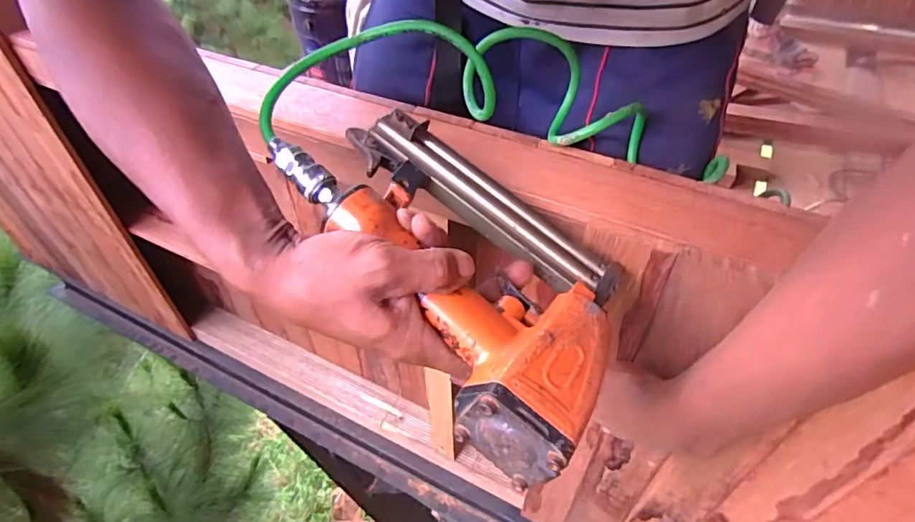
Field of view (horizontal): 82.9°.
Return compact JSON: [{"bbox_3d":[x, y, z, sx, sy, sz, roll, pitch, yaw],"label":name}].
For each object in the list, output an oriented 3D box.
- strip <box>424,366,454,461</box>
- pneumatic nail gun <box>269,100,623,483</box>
[{"bbox_3d":[-0.026,0.236,0.780,0.041,0.252,0.007,20,49,19],"label":"strip"},{"bbox_3d":[0.006,0.001,0.351,0.156,0.065,0.261,-27,63,-41],"label":"pneumatic nail gun"}]

